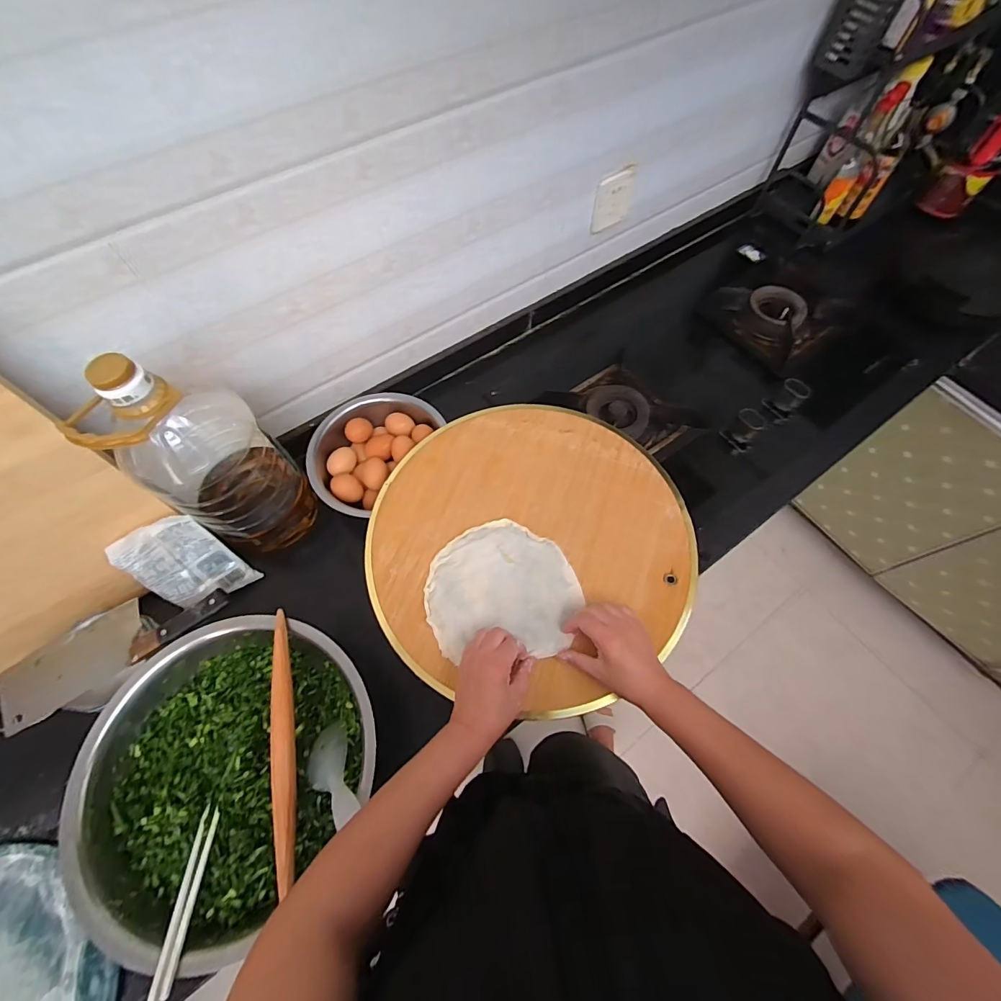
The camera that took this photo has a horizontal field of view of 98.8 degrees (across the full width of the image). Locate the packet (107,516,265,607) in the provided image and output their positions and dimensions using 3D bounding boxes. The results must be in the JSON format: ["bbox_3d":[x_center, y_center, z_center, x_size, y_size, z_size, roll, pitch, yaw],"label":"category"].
[{"bbox_3d":[-0.461,0.097,0.629,0.114,0.157,0.021,-34,36,-12],"label":"packet"}]

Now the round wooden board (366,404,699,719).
[{"bbox_3d":[0.046,0.052,0.617,0.440,0.026,0.431,0,64,0],"label":"round wooden board"}]

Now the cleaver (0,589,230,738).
[{"bbox_3d":[-0.511,0.185,0.569,0.276,0.028,0.091,-32,68,-14],"label":"cleaver"}]

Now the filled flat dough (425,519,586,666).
[{"bbox_3d":[0.003,0.112,0.572,0.198,0.020,0.176,-1,64,0],"label":"filled flat dough"}]

